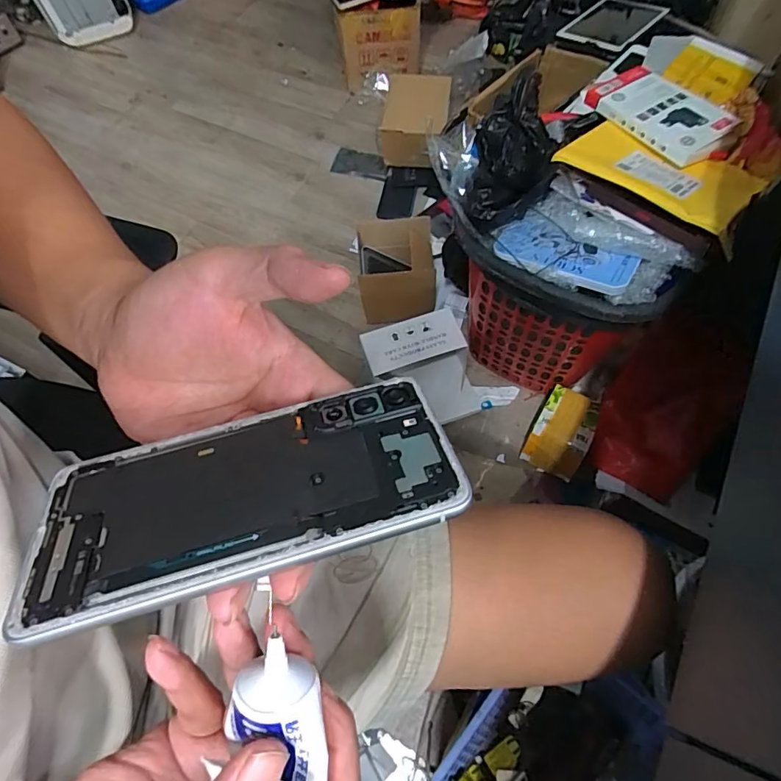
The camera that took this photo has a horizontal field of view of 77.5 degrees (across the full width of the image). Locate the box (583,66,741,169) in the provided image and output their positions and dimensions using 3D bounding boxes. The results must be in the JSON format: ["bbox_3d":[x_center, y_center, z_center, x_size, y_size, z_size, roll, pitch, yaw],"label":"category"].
[{"bbox_3d":[0.373,-0.392,0.679,0.108,0.026,0.186,-37,69,-13],"label":"box"}]

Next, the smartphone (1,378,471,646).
[{"bbox_3d":[-0.053,0.037,0.182,0.151,0.006,0.070,-15,41,-7],"label":"smartphone"}]

